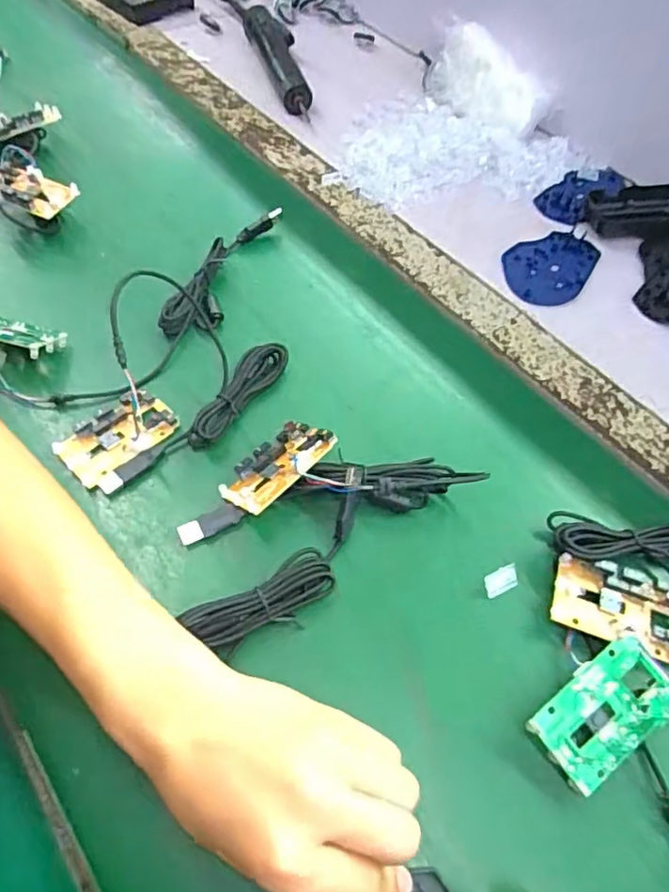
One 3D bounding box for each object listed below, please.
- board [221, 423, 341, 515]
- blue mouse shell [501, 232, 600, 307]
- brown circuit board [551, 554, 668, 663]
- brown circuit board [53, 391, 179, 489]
[{"bbox_3d":[-0.037,0.015,0.398,0.078,0.019,0.047,-38,44,-16],"label":"board"},{"bbox_3d":[0.195,-0.165,0.543,0.070,0.008,0.107,33,61,19],"label":"blue mouse shell"},{"bbox_3d":[0.171,0.097,0.356,0.079,0.019,0.044,16,57,9],"label":"brown circuit board"},{"bbox_3d":[-0.151,-0.007,0.417,0.045,0.011,0.077,39,64,22],"label":"brown circuit board"}]

